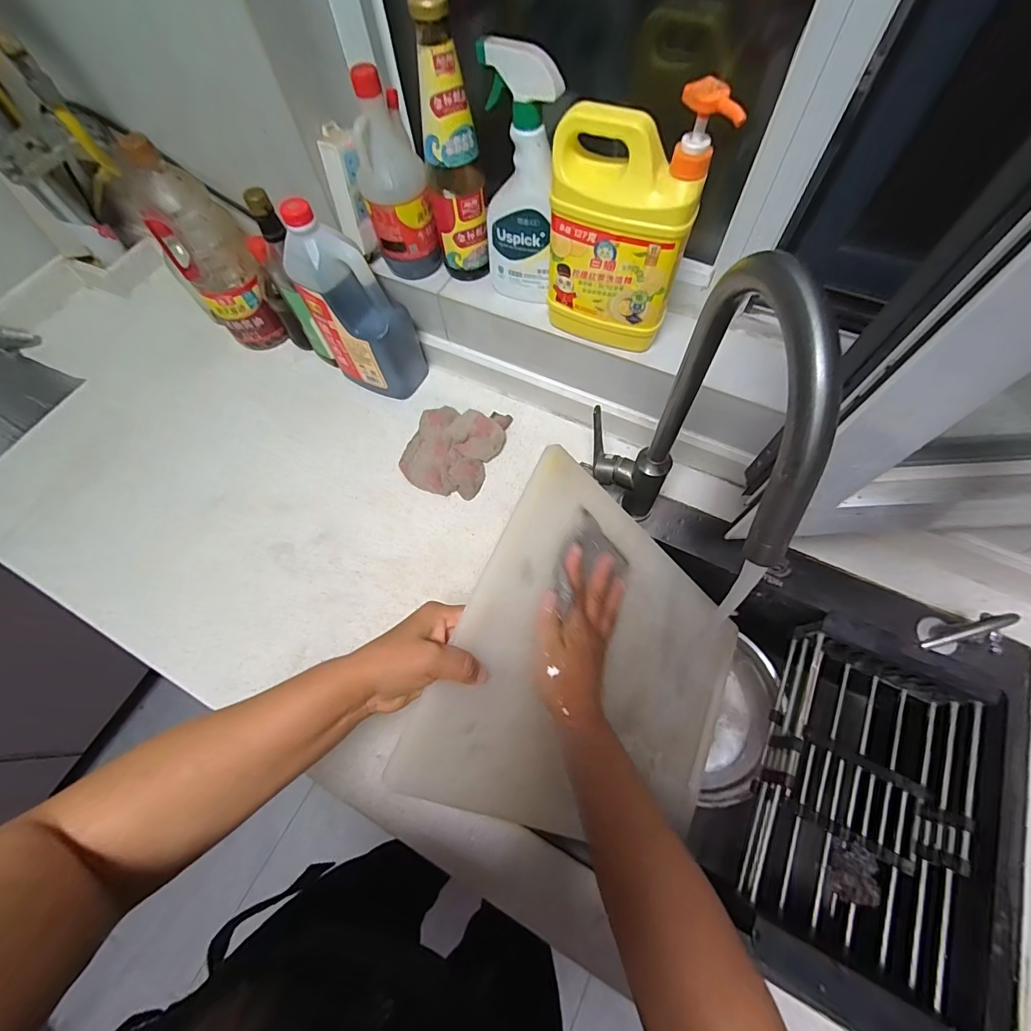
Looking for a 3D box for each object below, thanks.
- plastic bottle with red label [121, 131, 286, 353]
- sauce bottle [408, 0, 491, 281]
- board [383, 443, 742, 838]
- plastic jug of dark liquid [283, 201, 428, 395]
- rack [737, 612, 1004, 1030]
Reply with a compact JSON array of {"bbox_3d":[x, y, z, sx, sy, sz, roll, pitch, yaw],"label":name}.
[{"bbox_3d":[-0.467,-0.395,0.680,0.115,0.269,0.127,-38,71,-13],"label":"plastic bottle with red label"},{"bbox_3d":[-0.074,-0.414,0.520,0.064,0.265,0.064,-10,65,-1],"label":"sauce bottle"},{"bbox_3d":[0.119,0.180,0.478,0.019,0.438,0.308,0,58,51],"label":"board"},{"bbox_3d":[-0.230,-0.291,0.626,0.138,0.260,0.093,25,70,12],"label":"plastic jug of dark liquid"},{"bbox_3d":[0.398,0.328,0.506,0.196,0.089,0.364,25,69,14],"label":"rack"}]

